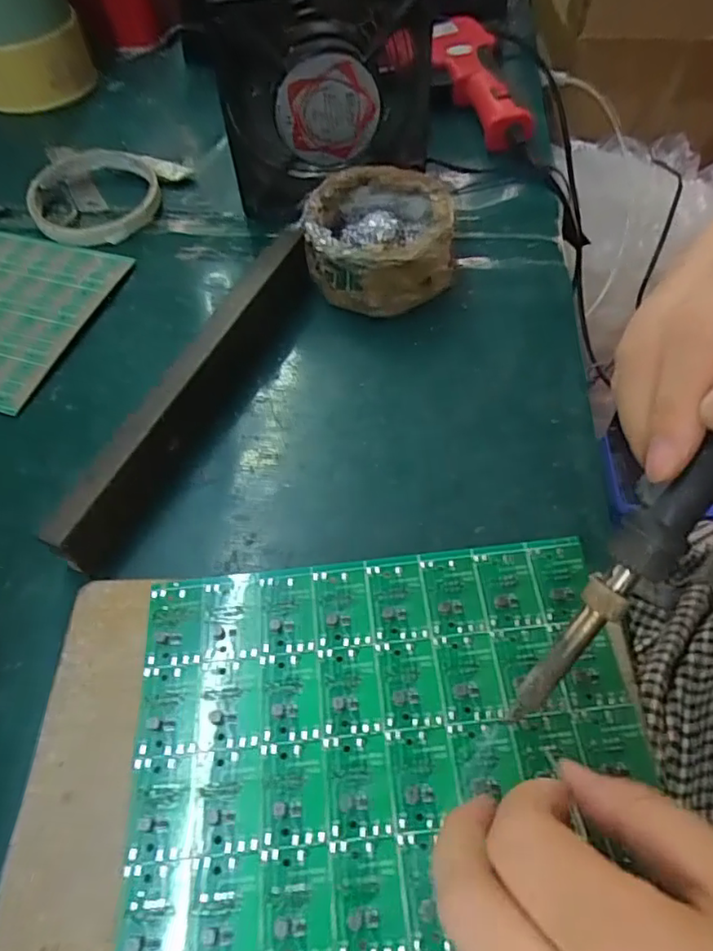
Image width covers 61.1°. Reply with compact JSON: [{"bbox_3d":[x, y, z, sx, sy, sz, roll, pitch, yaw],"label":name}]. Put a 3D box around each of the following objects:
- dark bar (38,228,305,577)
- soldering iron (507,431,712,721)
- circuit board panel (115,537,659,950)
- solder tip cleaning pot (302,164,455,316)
[{"bbox_3d":[-0.075,-0.044,0.295,0.020,0.034,0.202,22,59,14],"label":"dark bar"},{"bbox_3d":[0.104,-0.005,0.175,0.015,0.019,0.201,36,102,22],"label":"soldering iron"},{"bbox_3d":[0.009,0.086,0.204,0.166,0.006,0.122,-5,57,-3],"label":"circuit board panel"},{"bbox_3d":[0.013,-0.134,0.345,0.080,0.043,0.082,0,56,0],"label":"solder tip cleaning pot"}]

